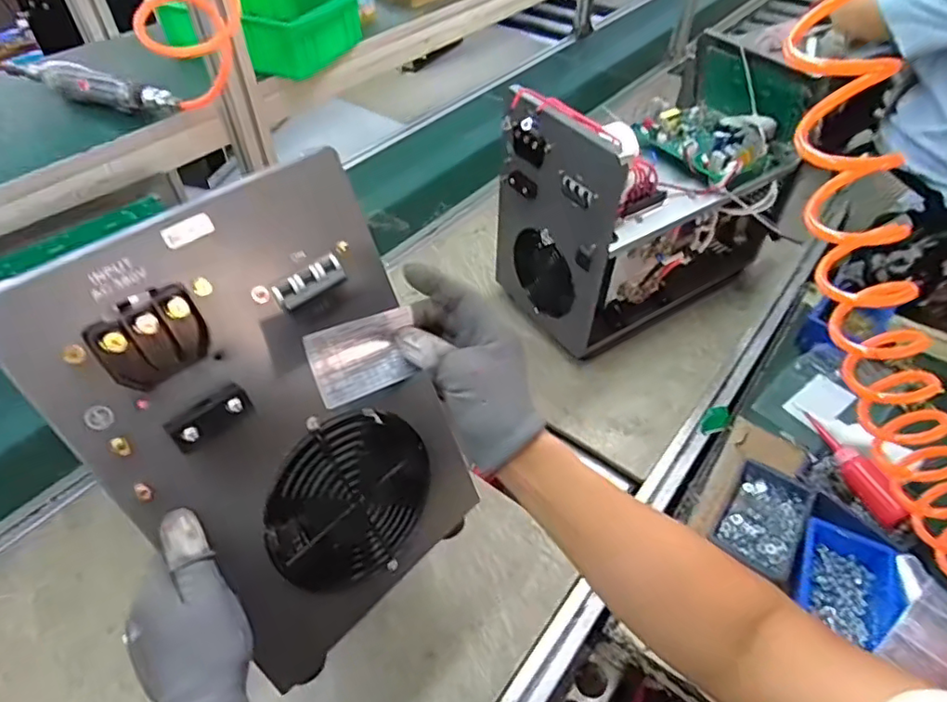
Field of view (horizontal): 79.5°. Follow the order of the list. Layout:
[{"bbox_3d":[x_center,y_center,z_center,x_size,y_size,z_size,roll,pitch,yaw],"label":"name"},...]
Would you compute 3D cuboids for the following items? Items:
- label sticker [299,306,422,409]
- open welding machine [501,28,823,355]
[{"bbox_3d":[-0.074,0.004,0.387,0.069,0.049,0.007,-20,15,-23],"label":"label sticker"},{"bbox_3d":[0.286,-0.261,0.923,0.475,0.345,0.255,-23,51,-19],"label":"open welding machine"}]

